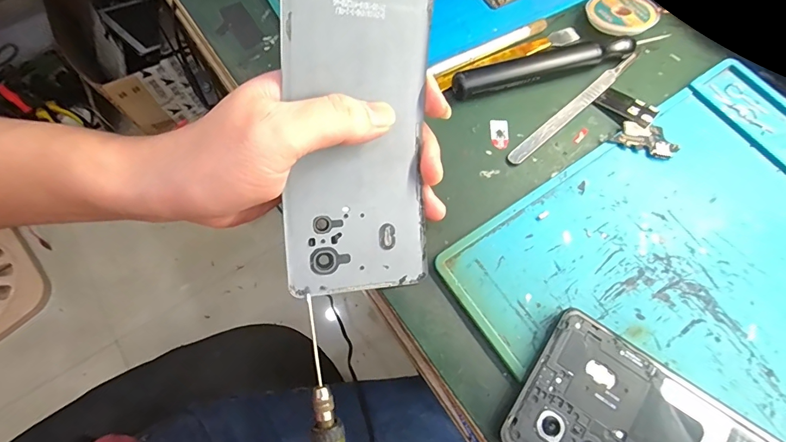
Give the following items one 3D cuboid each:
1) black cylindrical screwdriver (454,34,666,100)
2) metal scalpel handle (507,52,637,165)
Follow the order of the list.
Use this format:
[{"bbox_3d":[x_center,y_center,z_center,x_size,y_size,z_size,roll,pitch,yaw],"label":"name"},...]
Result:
[{"bbox_3d":[0.108,-0.103,0.264,0.145,0.015,0.015,-17,70,-6],"label":"black cylindrical screwdriver"},{"bbox_3d":[0.116,-0.073,0.260,0.115,0.004,0.010,-39,74,-14],"label":"metal scalpel handle"}]

